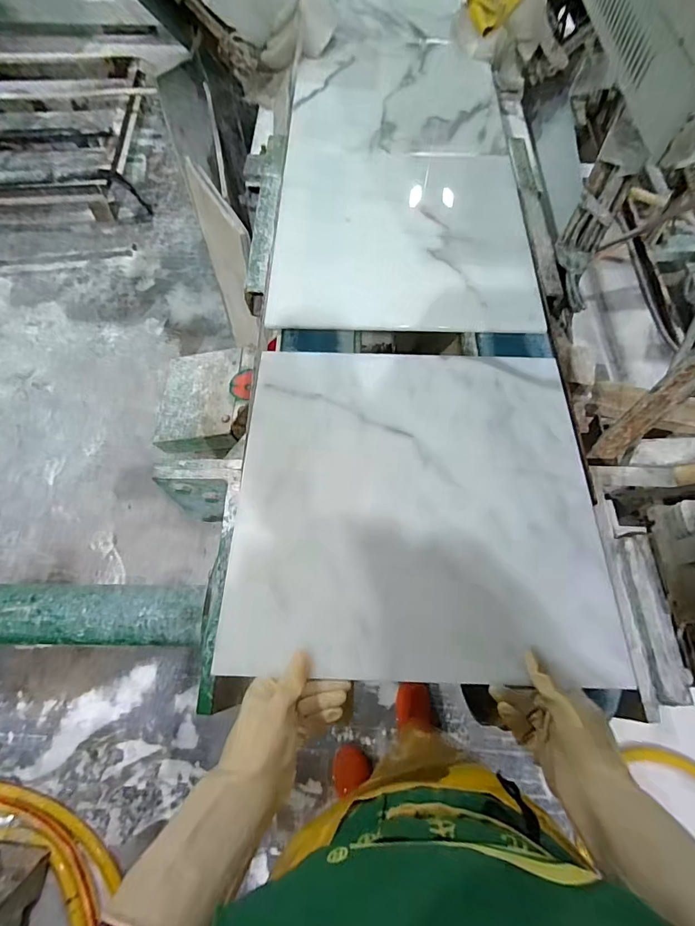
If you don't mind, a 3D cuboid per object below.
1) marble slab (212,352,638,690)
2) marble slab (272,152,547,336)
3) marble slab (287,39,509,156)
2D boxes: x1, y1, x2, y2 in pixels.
[{"bbox_3d":[0.090,0.038,0.567,0.450,0.015,0.439,2,64,0],"label":"marble slab"},{"bbox_3d":[0.098,-0.425,0.788,0.447,0.019,0.444,2,68,0],"label":"marble slab"},{"bbox_3d":[0.107,-0.834,0.976,0.449,0.021,0.436,2,66,2],"label":"marble slab"}]

